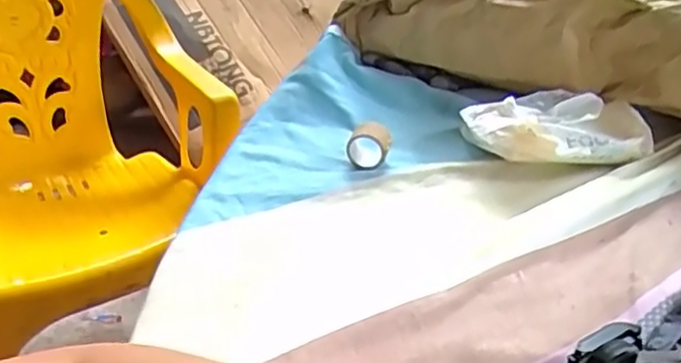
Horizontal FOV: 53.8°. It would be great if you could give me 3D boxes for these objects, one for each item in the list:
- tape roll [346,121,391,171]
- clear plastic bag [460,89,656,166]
[{"bbox_3d":[0.024,-0.033,0.555,0.035,0.035,0.030,6,34,5],"label":"tape roll"},{"bbox_3d":[0.183,-0.044,0.567,0.151,0.041,0.085,-4,34,-9],"label":"clear plastic bag"}]

